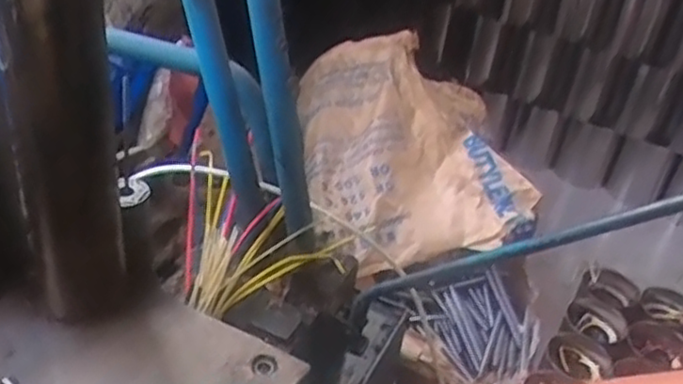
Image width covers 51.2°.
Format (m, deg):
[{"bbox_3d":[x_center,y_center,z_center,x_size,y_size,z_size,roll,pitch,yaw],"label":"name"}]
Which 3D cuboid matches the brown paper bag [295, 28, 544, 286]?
[{"bbox_3d":[0.103,-0.077,1.157,0.334,0.097,0.429,-9,61,-2],"label":"brown paper bag"}]

